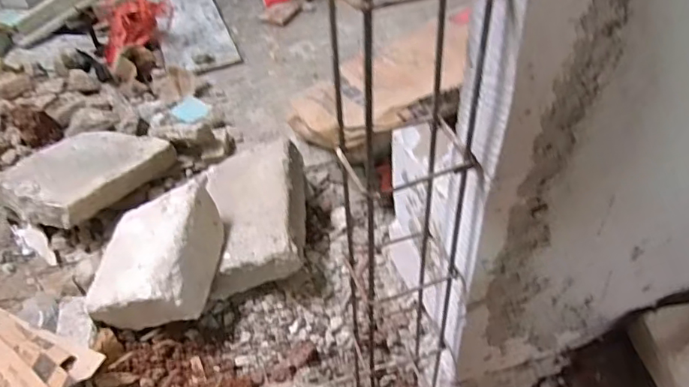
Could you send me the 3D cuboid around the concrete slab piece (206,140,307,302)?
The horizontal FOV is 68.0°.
[{"bbox_3d":[-0.175,0.034,0.990,0.219,0.074,0.312,-19,47,16],"label":"concrete slab piece"}]

